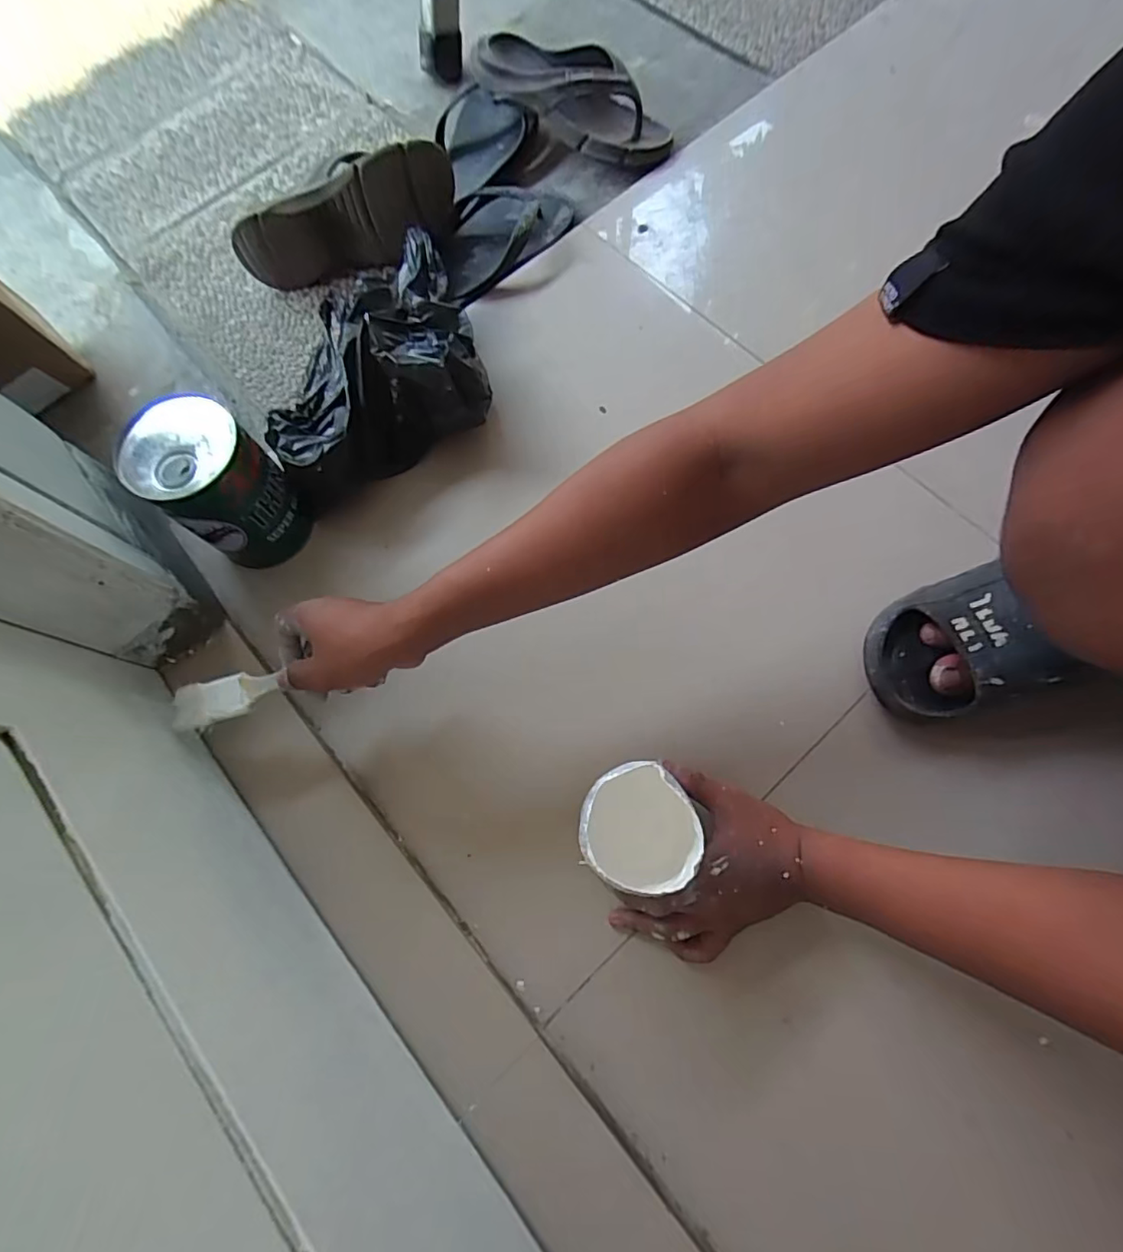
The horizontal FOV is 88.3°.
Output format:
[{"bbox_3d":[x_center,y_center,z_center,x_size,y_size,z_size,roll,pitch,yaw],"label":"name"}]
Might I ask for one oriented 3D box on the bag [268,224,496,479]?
[{"bbox_3d":[-0.203,-0.276,0.607,0.223,0.118,0.254,-21,72,-4],"label":"bag"}]

